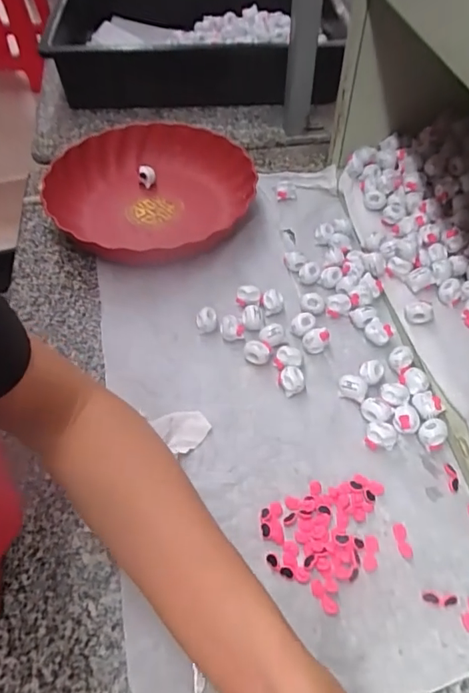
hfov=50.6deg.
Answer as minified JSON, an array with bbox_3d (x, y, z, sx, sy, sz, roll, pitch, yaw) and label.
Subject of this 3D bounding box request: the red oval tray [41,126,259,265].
[{"bbox_3d":[-0.101,-0.191,0.612,0.230,0.046,0.228,32,59,22],"label":"red oval tray"}]

